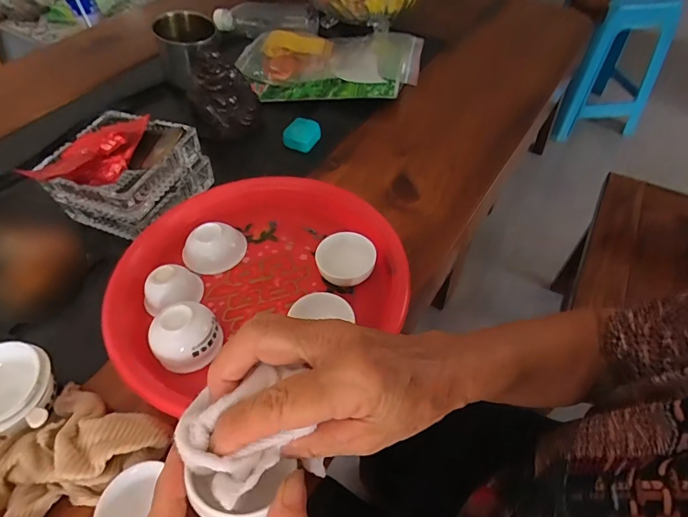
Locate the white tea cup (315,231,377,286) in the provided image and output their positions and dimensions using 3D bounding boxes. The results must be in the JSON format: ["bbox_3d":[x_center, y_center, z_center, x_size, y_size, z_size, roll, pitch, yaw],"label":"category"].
[{"bbox_3d":[0.002,0.003,0.395,0.051,0.028,0.051,-1,51,1],"label":"white tea cup"}]

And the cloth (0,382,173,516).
[{"bbox_3d":[-0.192,0.135,0.289,0.121,0.041,0.094,17,53,14],"label":"cloth"}]

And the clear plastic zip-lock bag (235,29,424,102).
[{"bbox_3d":[-0.020,-0.297,0.637,0.259,0.029,0.175,6,51,6],"label":"clear plastic zip-lock bag"}]

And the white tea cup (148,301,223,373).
[{"bbox_3d":[-0.127,0.063,0.347,0.051,0.037,0.046,-17,52,-12],"label":"white tea cup"}]

